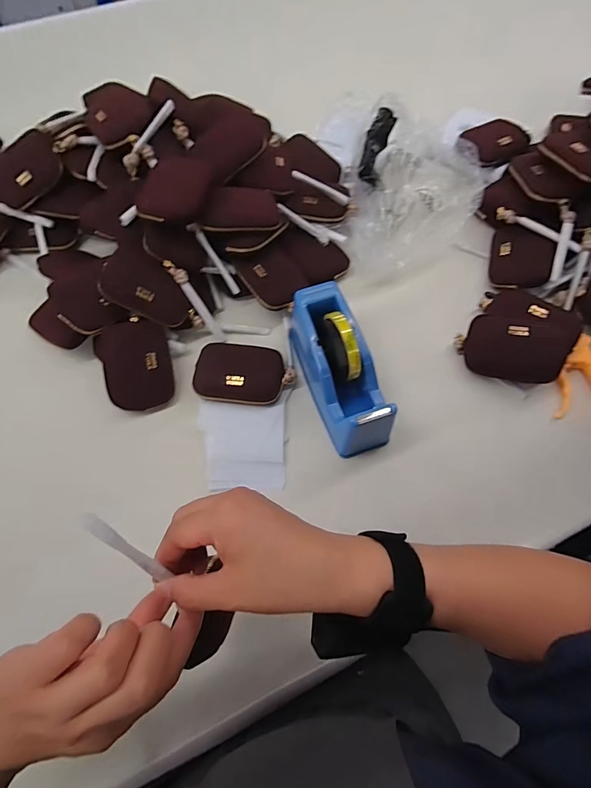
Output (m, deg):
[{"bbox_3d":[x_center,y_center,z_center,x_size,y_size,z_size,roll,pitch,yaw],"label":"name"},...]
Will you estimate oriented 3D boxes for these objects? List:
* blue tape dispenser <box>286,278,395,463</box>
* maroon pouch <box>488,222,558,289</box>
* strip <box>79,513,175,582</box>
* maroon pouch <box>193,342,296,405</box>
[{"bbox_3d":[0.054,-0.033,0.489,0.076,0.104,0.202,-20,67,-8],"label":"blue tape dispenser"},{"bbox_3d":[0.331,-0.203,0.579,0.082,0.025,0.097,6,88,28],"label":"maroon pouch"},{"bbox_3d":[-0.101,0.096,0.239,0.007,0.077,0.008,-42,36,-16],"label":"strip"},{"bbox_3d":[-0.070,-0.026,0.520,0.131,0.047,0.080,8,66,5],"label":"maroon pouch"}]

